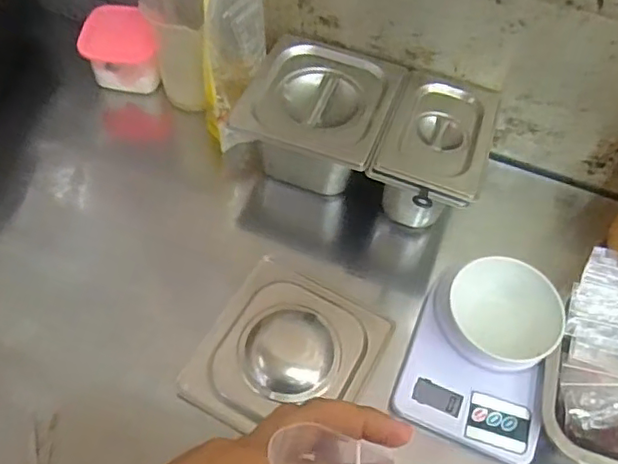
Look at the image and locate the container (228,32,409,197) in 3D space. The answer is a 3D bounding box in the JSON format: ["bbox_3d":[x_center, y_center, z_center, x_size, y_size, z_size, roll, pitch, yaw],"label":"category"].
[{"bbox_3d":[0.012,-0.135,0.715,0.161,0.101,0.159,20,58,8],"label":"container"}]

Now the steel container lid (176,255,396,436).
[{"bbox_3d":[-0.019,0.125,0.602,0.159,0.021,0.173,25,59,11],"label":"steel container lid"}]

